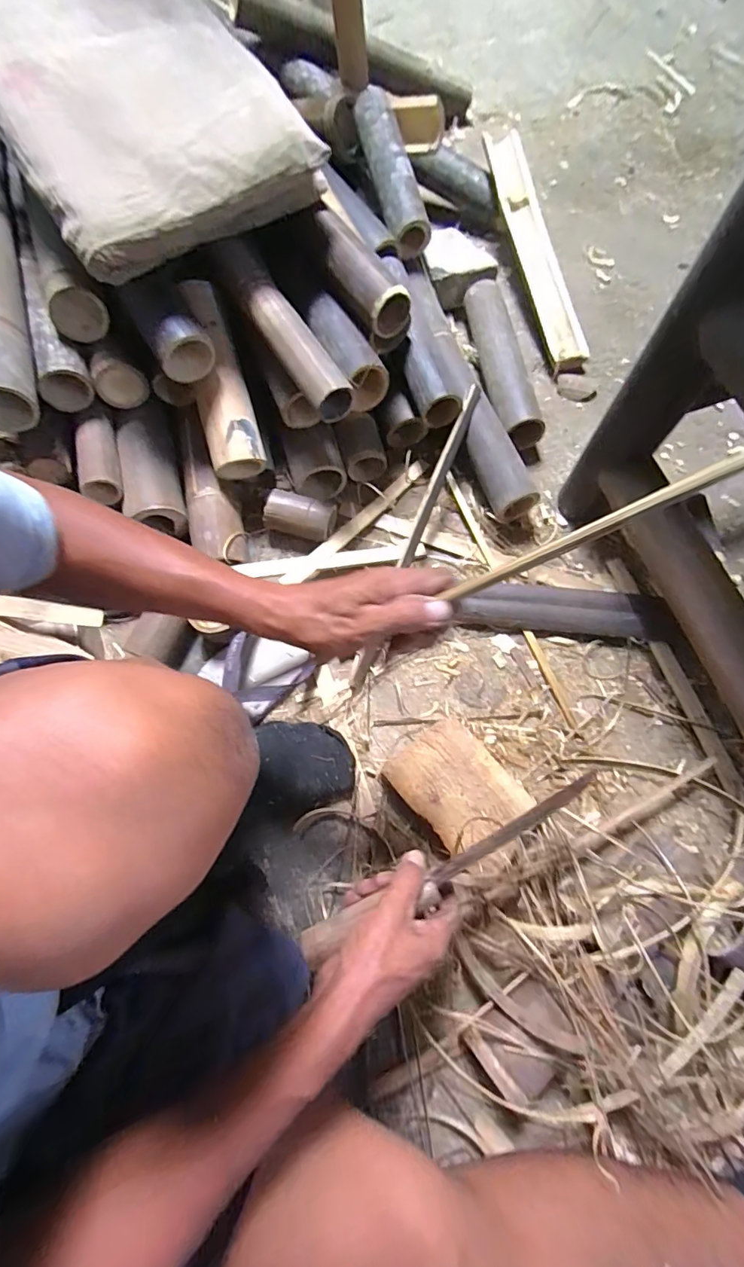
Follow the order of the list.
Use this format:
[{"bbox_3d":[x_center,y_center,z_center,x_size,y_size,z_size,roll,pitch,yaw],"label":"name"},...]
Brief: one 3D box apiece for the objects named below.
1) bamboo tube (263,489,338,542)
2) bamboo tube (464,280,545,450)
[{"bbox_3d":[-0.102,-0.167,0.686,0.094,0.057,0.056,14,72,6],"label":"bamboo tube"},{"bbox_3d":[0.202,-0.436,0.765,0.068,0.066,0.301,-10,72,-2],"label":"bamboo tube"}]

